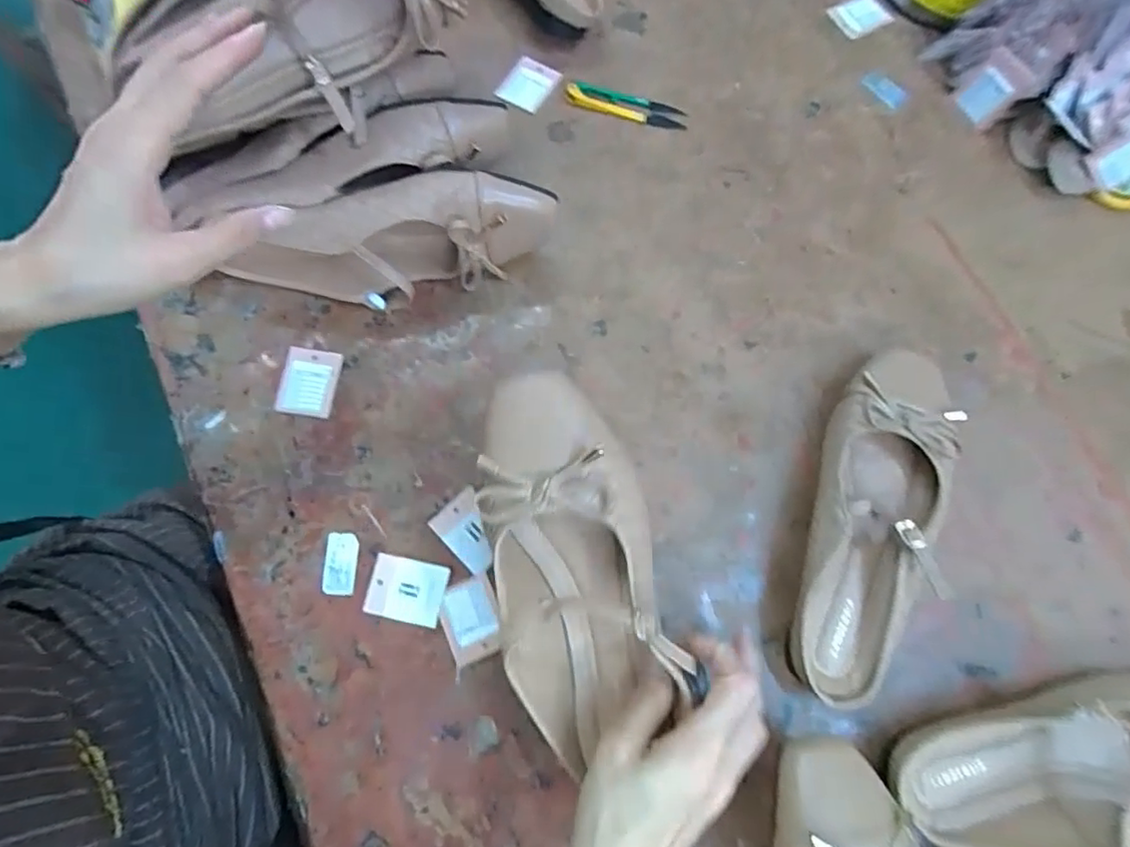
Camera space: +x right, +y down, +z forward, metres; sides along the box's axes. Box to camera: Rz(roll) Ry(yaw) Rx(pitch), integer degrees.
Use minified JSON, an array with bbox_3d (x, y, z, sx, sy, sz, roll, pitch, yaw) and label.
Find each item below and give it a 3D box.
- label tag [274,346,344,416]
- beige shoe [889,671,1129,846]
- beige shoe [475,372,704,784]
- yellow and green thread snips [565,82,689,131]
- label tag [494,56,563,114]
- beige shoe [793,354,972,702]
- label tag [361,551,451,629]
[{"bbox_3d":[-0.188,-0.031,0.452,0.039,0.004,0.051,6,74,0],"label":"label tag"},{"bbox_3d":[0.327,0.209,0.378,0.255,0.052,0.101,-9,75,-4],"label":"beige shoe"},{"bbox_3d":[0.006,0.081,0.333,0.092,0.061,0.195,-8,102,-4],"label":"beige shoe"},{"bbox_3d":[0.051,-0.267,0.518,0.101,0.005,0.022,16,75,3],"label":"yellow and green thread snips"},{"bbox_3d":[-0.031,-0.291,0.528,0.039,0.009,0.053,29,76,6],"label":"label tag"},{"bbox_3d":[0.208,0.065,0.416,0.087,0.045,0.236,19,75,3],"label":"beige shoe"},{"bbox_3d":[-0.107,0.112,0.414,0.051,0.004,0.040,13,75,2],"label":"label tag"}]

